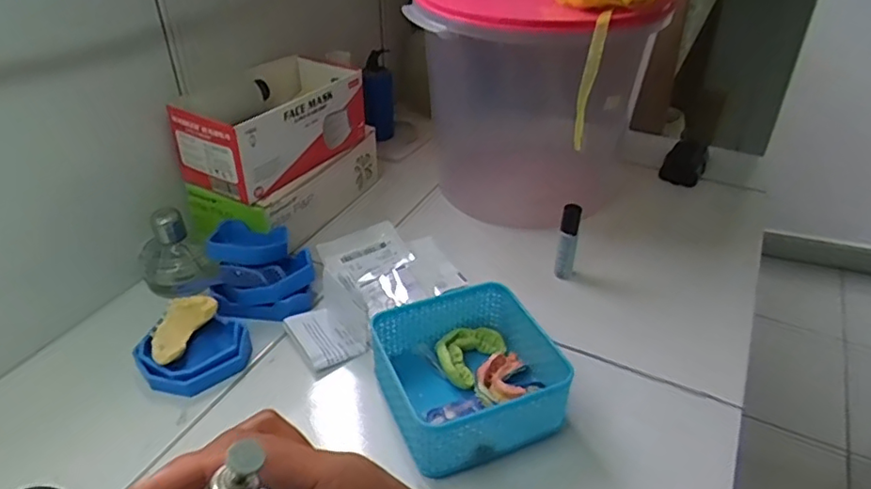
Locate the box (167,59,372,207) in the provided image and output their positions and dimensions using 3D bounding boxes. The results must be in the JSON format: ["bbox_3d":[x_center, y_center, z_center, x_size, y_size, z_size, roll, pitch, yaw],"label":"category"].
[{"bbox_3d":[-0.177,-0.139,0.678,0.115,0.083,0.213,18,39,24],"label":"box"}]

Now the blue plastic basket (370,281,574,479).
[{"bbox_3d":[0.025,0.107,0.496,0.136,0.062,0.136,-14,37,-18],"label":"blue plastic basket"}]

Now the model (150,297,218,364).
[{"bbox_3d":[-0.232,0.073,0.542,0.047,0.022,0.068,20,64,41],"label":"model"}]

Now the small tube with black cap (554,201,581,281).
[{"bbox_3d":[0.139,-0.002,0.626,0.019,0.088,0.015,7,36,10],"label":"small tube with black cap"}]

